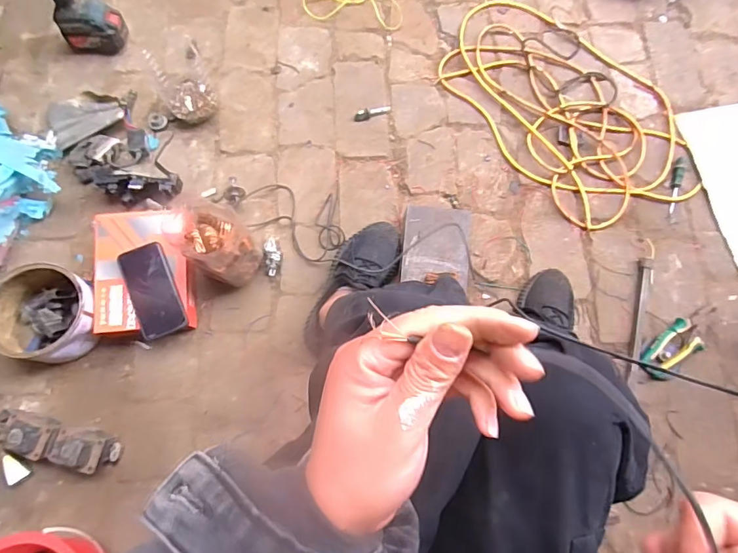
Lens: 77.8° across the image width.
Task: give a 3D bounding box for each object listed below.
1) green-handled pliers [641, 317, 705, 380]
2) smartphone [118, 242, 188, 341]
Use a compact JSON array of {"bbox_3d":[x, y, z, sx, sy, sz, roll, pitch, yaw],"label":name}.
[{"bbox_3d":[0.541,0.130,0.817,0.131,0.020,0.061,-34,79,-8],"label":"green-handled pliers"},{"bbox_3d":[-0.369,0.022,0.776,0.079,0.012,0.162,-22,78,-8],"label":"smartphone"}]

